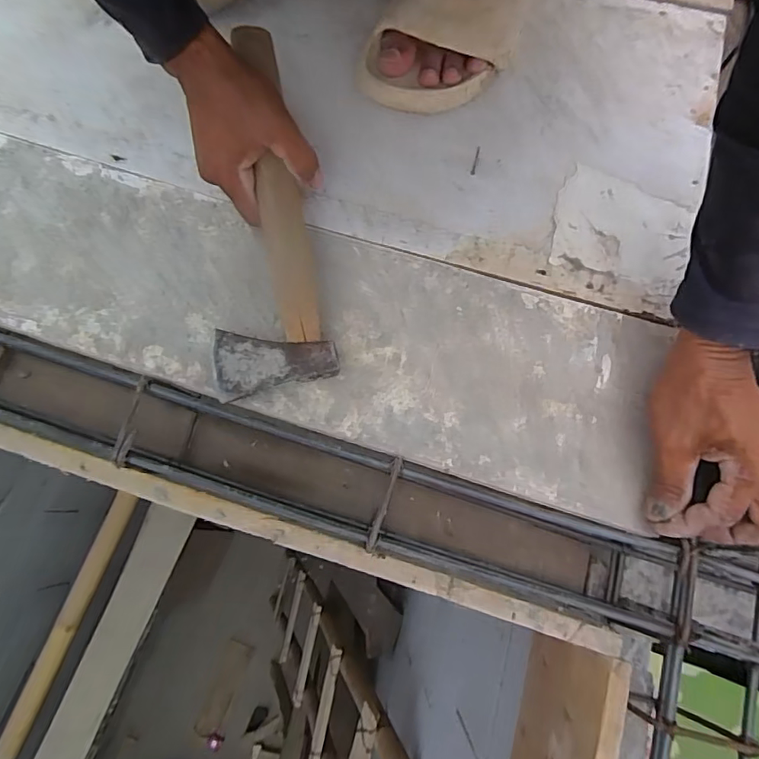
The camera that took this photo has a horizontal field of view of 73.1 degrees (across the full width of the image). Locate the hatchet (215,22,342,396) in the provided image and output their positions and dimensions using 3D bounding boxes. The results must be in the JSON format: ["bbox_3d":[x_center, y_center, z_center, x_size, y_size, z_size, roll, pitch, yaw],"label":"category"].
[{"bbox_3d":[-0.086,-0.144,0.423,0.093,0.022,0.310,-2,84,0],"label":"hatchet"}]

